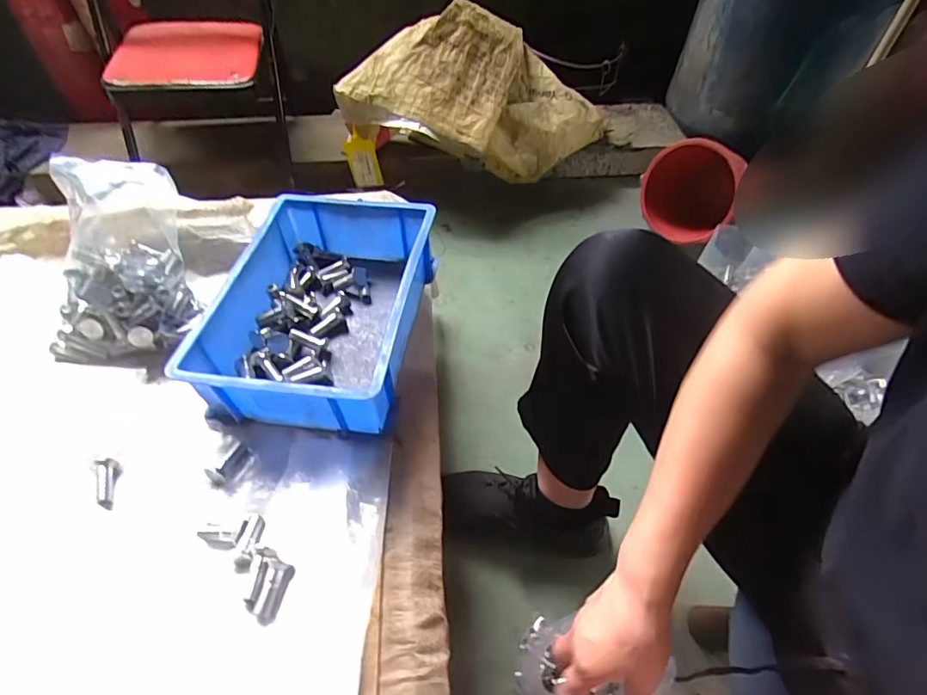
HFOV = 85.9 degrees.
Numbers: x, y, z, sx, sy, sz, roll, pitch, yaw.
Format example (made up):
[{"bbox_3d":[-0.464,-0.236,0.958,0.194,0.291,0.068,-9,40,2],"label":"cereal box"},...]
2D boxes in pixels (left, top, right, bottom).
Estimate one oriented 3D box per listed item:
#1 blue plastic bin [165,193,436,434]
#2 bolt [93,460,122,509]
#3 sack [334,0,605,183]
[{"bbox_3d":[-0.130,-0.041,0.468,0.167,0.078,0.236,8,52,4],"label":"blue plastic bin"},{"bbox_3d":[-0.278,0.105,0.388,0.014,0.014,0.039,-16,54,-15],"label":"bolt"},{"bbox_3d":[0.054,-0.495,0.996,0.552,0.252,0.239,5,49,-23],"label":"sack"}]

